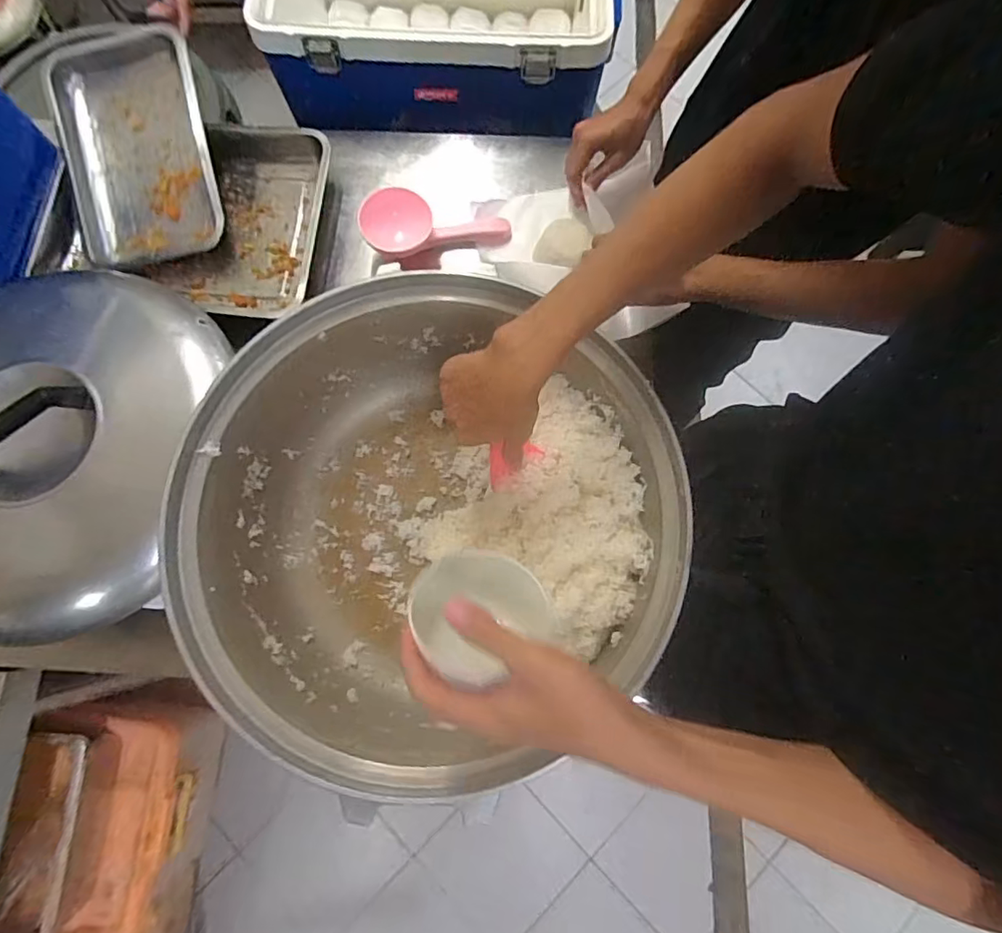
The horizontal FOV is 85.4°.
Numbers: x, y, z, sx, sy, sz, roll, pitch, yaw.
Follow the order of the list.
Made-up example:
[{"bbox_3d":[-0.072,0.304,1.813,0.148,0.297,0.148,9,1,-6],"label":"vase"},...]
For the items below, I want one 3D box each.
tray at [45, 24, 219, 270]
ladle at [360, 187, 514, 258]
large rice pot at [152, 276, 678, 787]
[{"bbox_3d":[-0.522,-0.453,0.775,0.200,0.024,0.306,-11,97,1],"label":"tray"},{"bbox_3d":[-0.097,-0.354,0.786,0.205,0.052,0.087,-8,101,-7],"label":"ladle"},{"bbox_3d":[-0.070,0.060,0.588,0.454,0.193,0.467,0,78,1],"label":"large rice pot"}]

